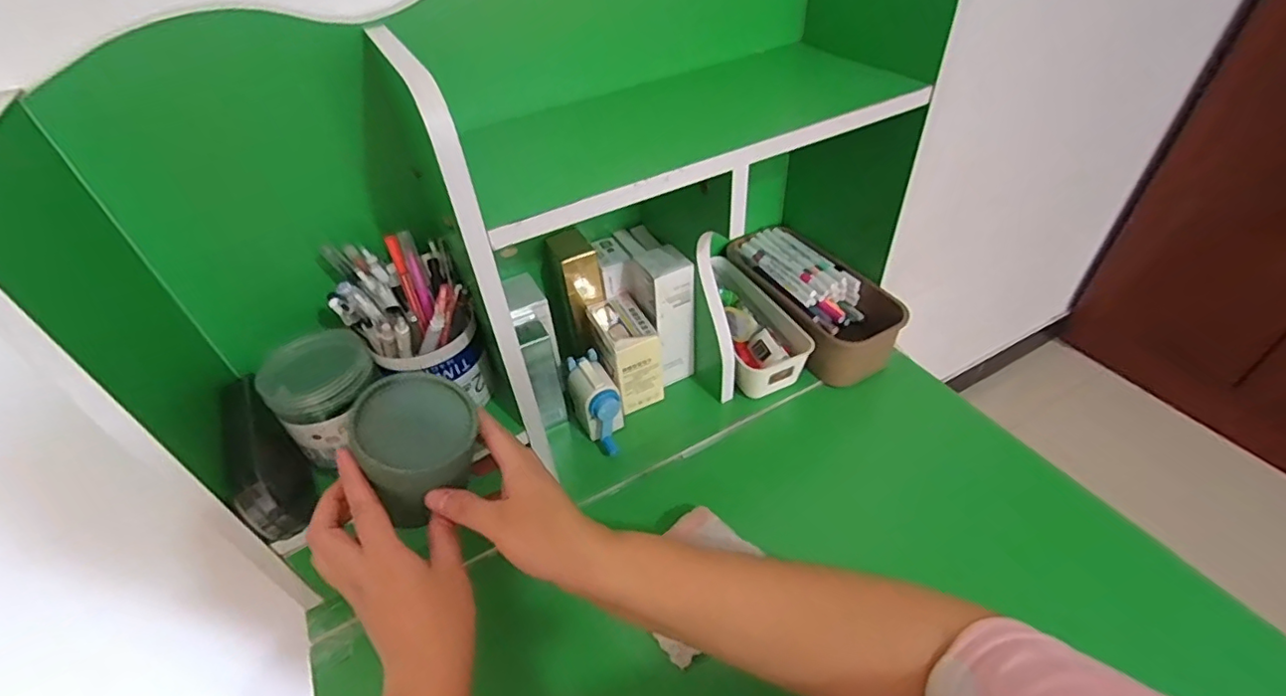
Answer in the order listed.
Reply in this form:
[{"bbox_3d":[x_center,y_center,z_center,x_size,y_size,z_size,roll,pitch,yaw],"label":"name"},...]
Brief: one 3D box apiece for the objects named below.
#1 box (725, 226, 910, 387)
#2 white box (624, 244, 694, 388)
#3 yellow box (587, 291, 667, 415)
[{"bbox_3d":[0.212,-0.062,0.726,0.116,0.073,0.241,-19,45,-15],"label":"box"},{"bbox_3d":[0.021,-0.038,0.651,0.049,0.156,0.069,-24,47,-20],"label":"white box"},{"bbox_3d":[-0.018,0.003,0.655,0.063,0.103,0.087,-15,45,-11],"label":"yellow box"}]

